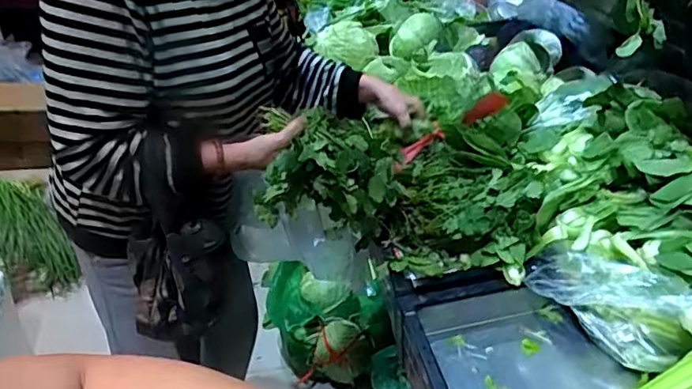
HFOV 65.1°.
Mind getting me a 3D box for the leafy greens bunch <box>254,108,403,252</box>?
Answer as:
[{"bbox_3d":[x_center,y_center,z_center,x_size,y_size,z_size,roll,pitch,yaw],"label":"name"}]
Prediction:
[{"bbox_3d":[-0.030,-0.026,0.857,0.214,0.160,0.132,-2,33,-1],"label":"leafy greens bunch"}]

